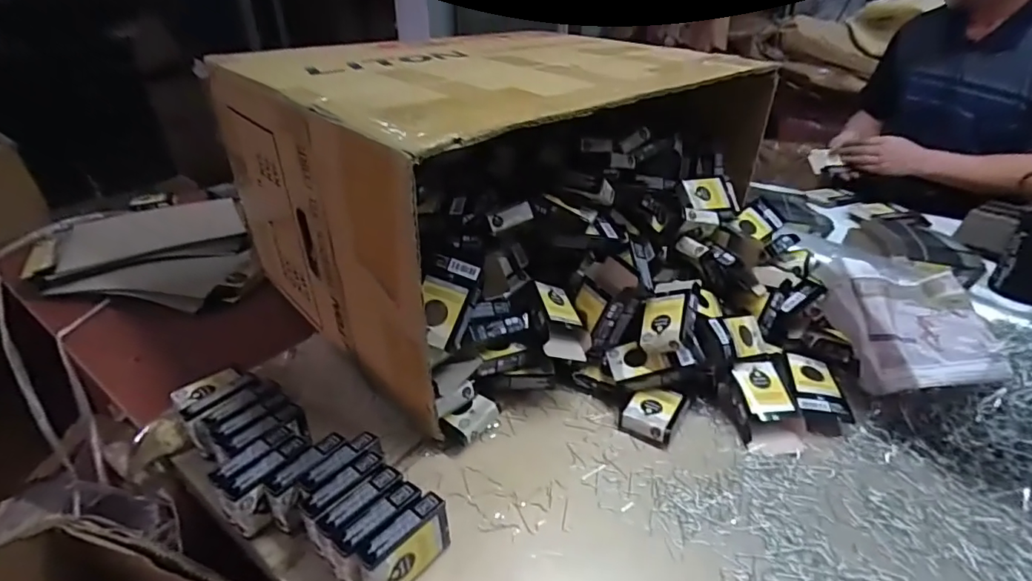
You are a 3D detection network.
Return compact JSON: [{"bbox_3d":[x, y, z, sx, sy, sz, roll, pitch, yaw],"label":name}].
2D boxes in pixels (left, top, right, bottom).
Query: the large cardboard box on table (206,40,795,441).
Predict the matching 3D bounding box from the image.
[{"bbox_3d":[-0.015,-0.187,0.712,0.600,0.280,0.440,-26,40,-35],"label":"large cardboard box on table"}]

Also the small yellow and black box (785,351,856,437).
[{"bbox_3d":[0.337,0.113,0.569,0.052,0.019,0.103,7,32,13],"label":"small yellow and black box"}]

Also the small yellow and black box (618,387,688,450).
[{"bbox_3d":[0.151,0.130,0.550,0.051,0.023,0.071,20,37,30],"label":"small yellow and black box"}]

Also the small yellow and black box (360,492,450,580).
[{"bbox_3d":[-0.084,0.204,0.398,0.022,0.059,0.075,23,39,33],"label":"small yellow and black box"}]

